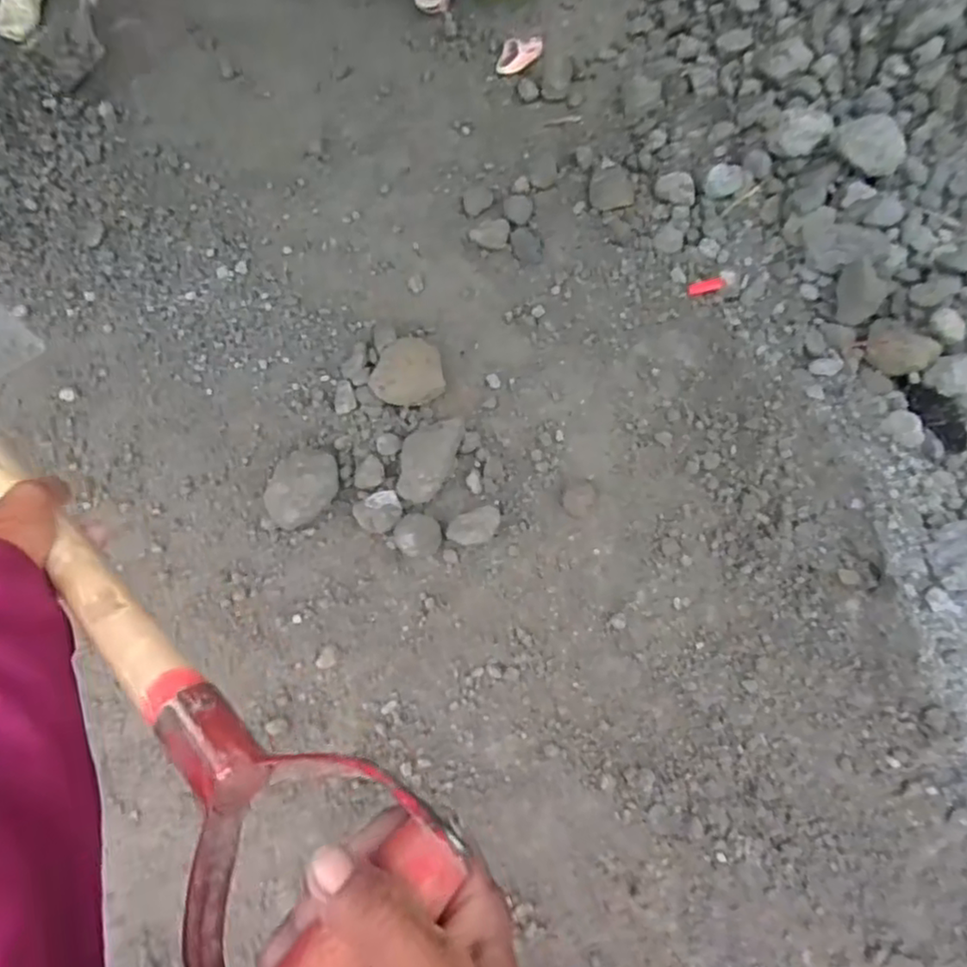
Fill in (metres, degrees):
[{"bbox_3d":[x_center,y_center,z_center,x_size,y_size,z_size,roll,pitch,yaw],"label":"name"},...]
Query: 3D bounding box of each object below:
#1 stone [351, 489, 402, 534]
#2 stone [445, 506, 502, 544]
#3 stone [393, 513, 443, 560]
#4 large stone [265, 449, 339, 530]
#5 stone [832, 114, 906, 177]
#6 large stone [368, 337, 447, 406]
[{"bbox_3d":[-0.206,0.055,1.324,0.088,0.051,0.086,0,67,0],"label":"stone"},{"bbox_3d":[-0.015,0.086,1.313,0.113,0.070,0.071,-23,69,-10],"label":"stone"},{"bbox_3d":[-0.129,0.102,1.321,0.086,0.045,0.088,0,67,0],"label":"stone"},{"bbox_3d":[-0.359,0.004,1.341,0.138,0.089,0.177,5,67,2],"label":"large stone"},{"bbox_3d":[0.773,-0.681,1.333,0.136,0.088,0.080,29,70,11],"label":"stone"},{"bbox_3d":[-0.166,-0.236,1.426,0.157,0.076,0.125,-13,68,-6],"label":"large stone"}]

